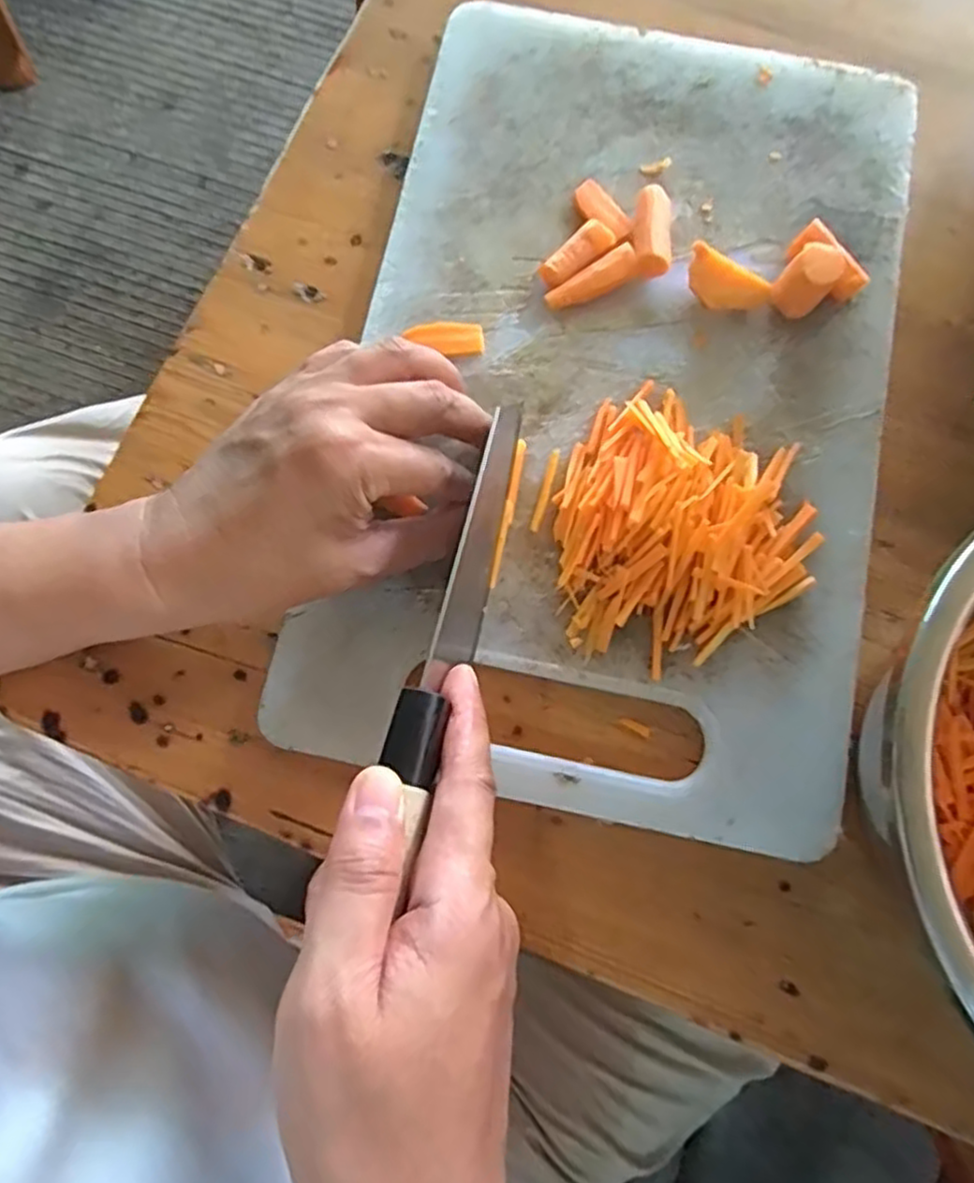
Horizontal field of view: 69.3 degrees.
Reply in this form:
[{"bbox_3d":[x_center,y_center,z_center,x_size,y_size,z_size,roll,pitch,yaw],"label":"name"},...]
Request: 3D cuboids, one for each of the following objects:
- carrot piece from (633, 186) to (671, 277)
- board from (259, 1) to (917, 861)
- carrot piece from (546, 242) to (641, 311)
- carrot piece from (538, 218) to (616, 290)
[{"bbox_3d":[0.080,-0.174,0.343,0.017,0.017,0.043,2,77,0],"label":"carrot piece"},{"bbox_3d":[0.064,-0.103,0.331,0.243,0.025,0.399,12,77,3],"label":"board"},{"bbox_3d":[0.050,-0.149,0.339,0.046,0.015,0.016,-28,78,-7],"label":"carrot piece"},{"bbox_3d":[0.044,-0.162,0.342,0.039,0.013,0.016,-39,80,-9],"label":"carrot piece"}]

